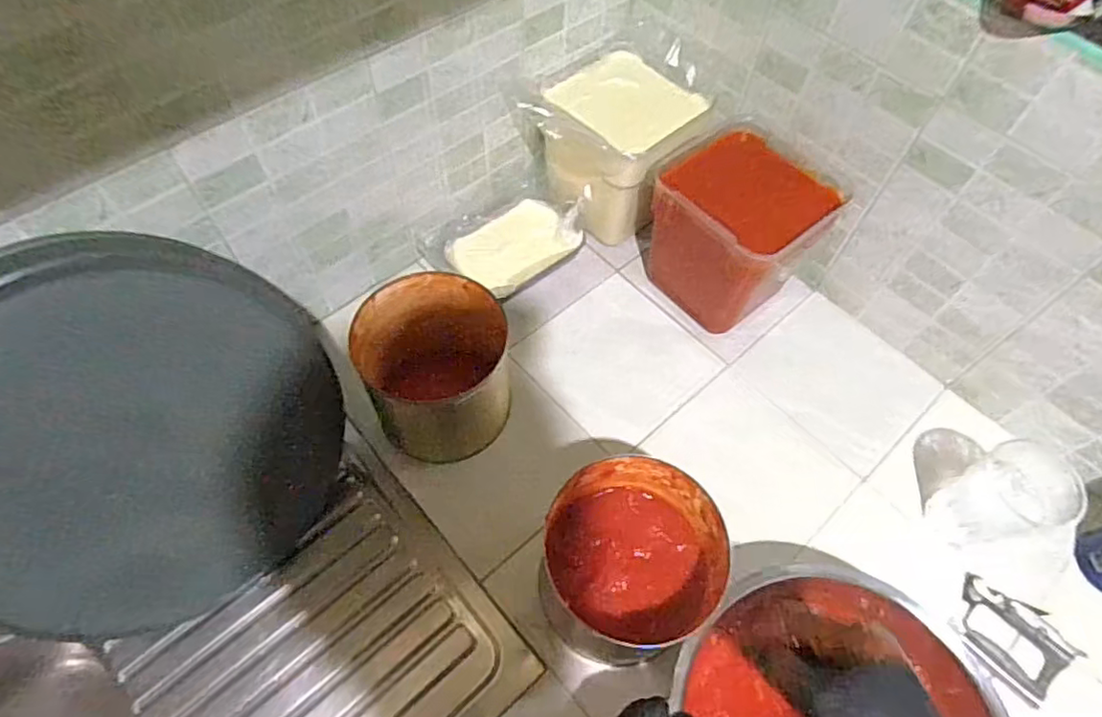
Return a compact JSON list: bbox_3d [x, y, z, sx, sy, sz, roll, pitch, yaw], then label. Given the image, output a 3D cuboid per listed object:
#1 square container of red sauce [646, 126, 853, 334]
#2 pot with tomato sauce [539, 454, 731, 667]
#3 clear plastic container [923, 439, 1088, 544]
[{"bbox_3d":[0.230,-0.154,0.772,0.184,0.172,0.178,39,67,20],"label":"square container of red sauce"},{"bbox_3d":[0.070,0.195,0.585,0.158,0.133,0.160,0,60,0],"label":"pot with tomato sauce"},{"bbox_3d":[0.470,0.149,0.637,0.083,0.111,0.085,0,60,0],"label":"clear plastic container"}]

